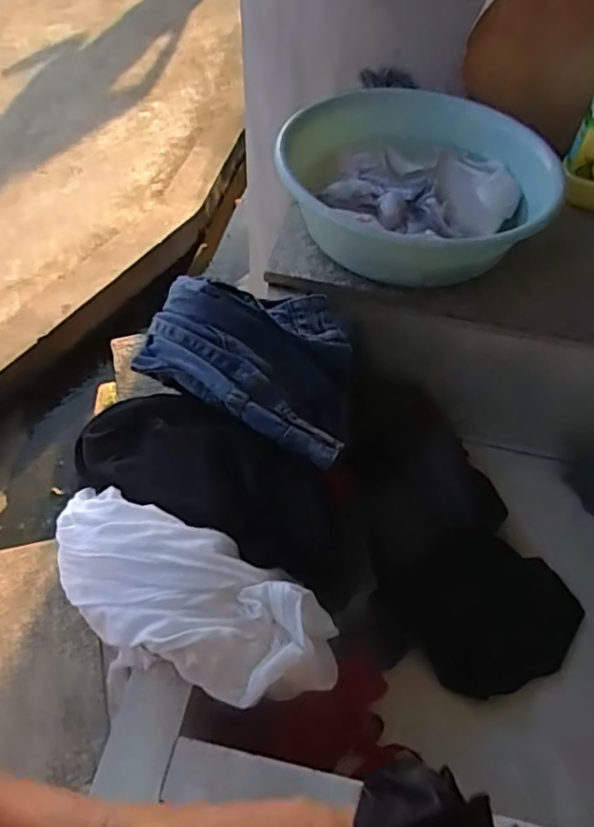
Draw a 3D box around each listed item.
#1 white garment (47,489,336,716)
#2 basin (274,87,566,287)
[{"bbox_3d":[-0.080,0.137,0.421,0.209,0.073,0.100,20,54,13],"label":"white garment"},{"bbox_3d":[0.124,-0.243,0.656,0.251,0.085,0.263,1,52,-1],"label":"basin"}]

